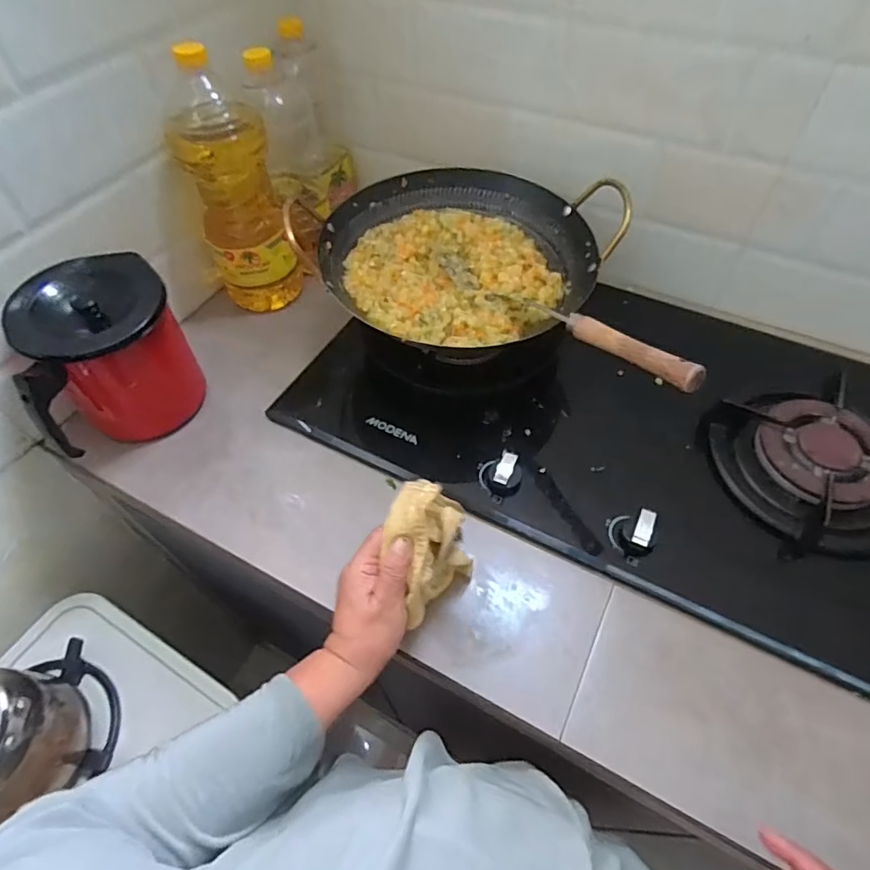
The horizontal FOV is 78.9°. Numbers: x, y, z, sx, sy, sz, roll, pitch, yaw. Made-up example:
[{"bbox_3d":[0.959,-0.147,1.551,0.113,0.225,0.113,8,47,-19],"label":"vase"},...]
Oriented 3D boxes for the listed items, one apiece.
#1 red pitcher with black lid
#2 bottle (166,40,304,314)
[{"bbox_3d":[-0.351,-0.076,0.578,0.168,0.177,0.110,-35,60,-21],"label":"red pitcher with black lid"},{"bbox_3d":[-0.244,-0.292,0.650,0.111,0.283,0.096,-24,57,-15],"label":"bottle"}]

